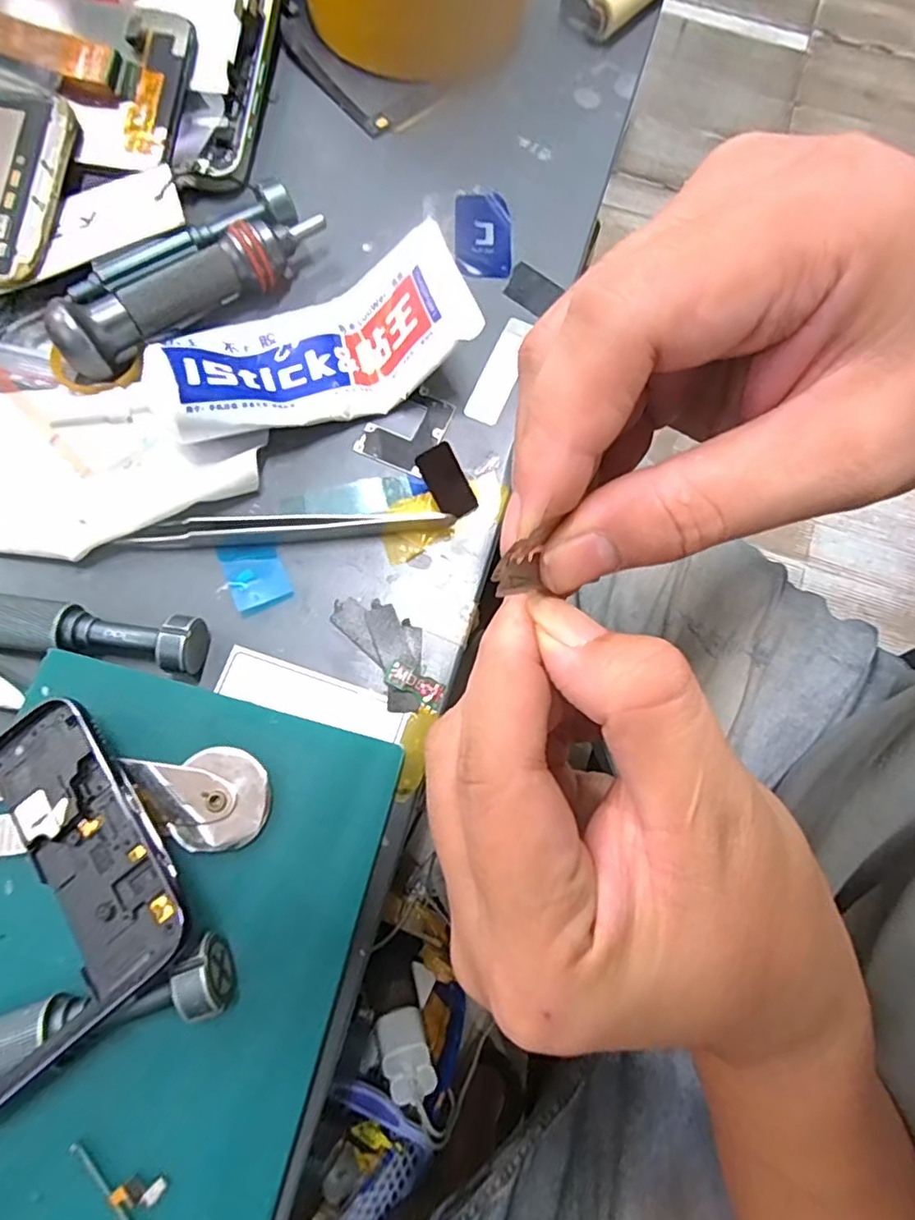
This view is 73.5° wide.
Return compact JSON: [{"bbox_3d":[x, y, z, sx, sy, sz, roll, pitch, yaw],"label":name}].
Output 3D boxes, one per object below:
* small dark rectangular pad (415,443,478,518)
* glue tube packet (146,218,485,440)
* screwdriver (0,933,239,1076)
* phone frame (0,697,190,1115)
[{"bbox_3d":[-0.003,-0.043,0.205,0.013,0.004,0.025,-36,110,-3],"label":"small dark rectangular pad"},{"bbox_3d":[-0.046,-0.088,0.204,0.099,0.029,0.042,-21,76,-8],"label":"glue tube packet"},{"bbox_3d":[-0.106,0.104,0.144,0.104,0.016,0.016,-19,76,-7],"label":"screwdriver"},{"bbox_3d":[-0.143,0.098,0.144,0.164,0.009,0.077,-39,72,-3],"label":"phone frame"}]

